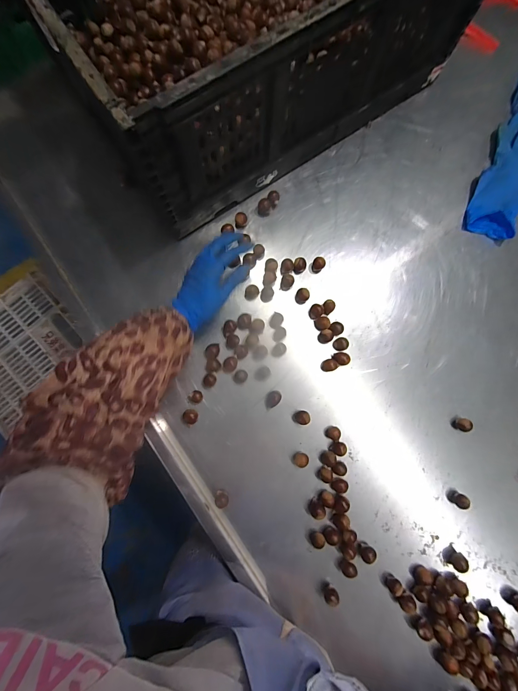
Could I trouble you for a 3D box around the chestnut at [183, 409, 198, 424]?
[{"bbox_3d":[-0.107,0.112,0.454,0.023,0.018,0.023,0,82,-3],"label":"chestnut"}]

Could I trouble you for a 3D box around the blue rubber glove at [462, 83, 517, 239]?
[{"bbox_3d":[0.483,-0.359,0.527,0.109,0.050,0.351,24,81,0],"label":"blue rubber glove"}]

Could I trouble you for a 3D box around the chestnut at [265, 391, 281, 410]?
[{"bbox_3d":[0.022,0.087,0.464,0.031,0.012,0.020,-44,87,-8],"label":"chestnut"}]

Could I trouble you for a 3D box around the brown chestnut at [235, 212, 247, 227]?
[{"bbox_3d":[-0.032,-0.218,0.503,0.018,0.017,0.021,22,81,0],"label":"brown chestnut"}]

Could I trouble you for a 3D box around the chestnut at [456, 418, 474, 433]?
[{"bbox_3d":[0.332,0.128,0.468,0.020,0.019,0.021,12,81,-2],"label":"chestnut"}]

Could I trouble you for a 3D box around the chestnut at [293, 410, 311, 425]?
[{"bbox_3d":[0.069,0.115,0.462,0.025,0.014,0.021,12,81,-2],"label":"chestnut"}]

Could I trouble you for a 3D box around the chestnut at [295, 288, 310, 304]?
[{"bbox_3d":[0.073,-0.084,0.490,0.022,0.021,0.022,0,82,-3],"label":"chestnut"}]

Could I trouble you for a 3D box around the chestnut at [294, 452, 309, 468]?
[{"bbox_3d":[0.066,0.179,0.452,0.022,0.017,0.019,-38,86,-8],"label":"chestnut"}]

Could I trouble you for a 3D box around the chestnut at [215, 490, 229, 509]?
[{"bbox_3d":[-0.056,0.233,0.440,0.020,0.016,0.023,13,81,-2],"label":"chestnut"}]

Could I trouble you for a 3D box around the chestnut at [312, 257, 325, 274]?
[{"bbox_3d":[0.102,-0.139,0.499,0.020,0.022,0.020,0,82,-3],"label":"chestnut"}]

